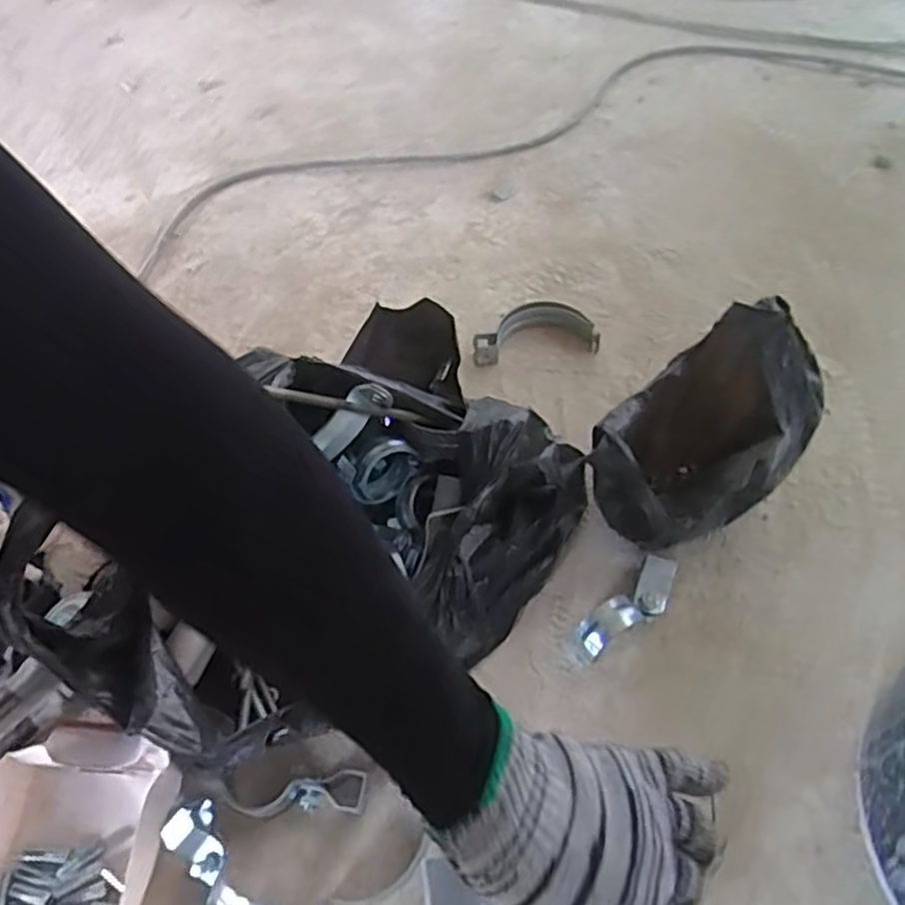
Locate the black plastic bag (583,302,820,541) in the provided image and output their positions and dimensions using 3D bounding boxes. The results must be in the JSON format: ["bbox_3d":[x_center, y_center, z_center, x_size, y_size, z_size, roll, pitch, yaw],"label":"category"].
[{"bbox_3d":[0.182,-0.007,0.541,0.145,0.187,0.104,-33,57,-17],"label":"black plastic bag"}]

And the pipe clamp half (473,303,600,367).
[{"bbox_3d":[0.081,-0.123,0.719,0.122,0.023,0.061,-5,53,-1],"label":"pipe clamp half"}]

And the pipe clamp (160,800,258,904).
[{"bbox_3d":[-0.144,0.263,0.446,0.099,0.039,0.032,37,63,27],"label":"pipe clamp"}]

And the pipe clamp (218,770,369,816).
[{"bbox_3d":[-0.108,0.227,0.476,0.100,0.023,0.023,-2,53,1],"label":"pipe clamp"}]

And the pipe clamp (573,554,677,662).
[{"bbox_3d":[0.133,0.116,0.536,0.094,0.033,0.033,-37,60,-23],"label":"pipe clamp"}]

